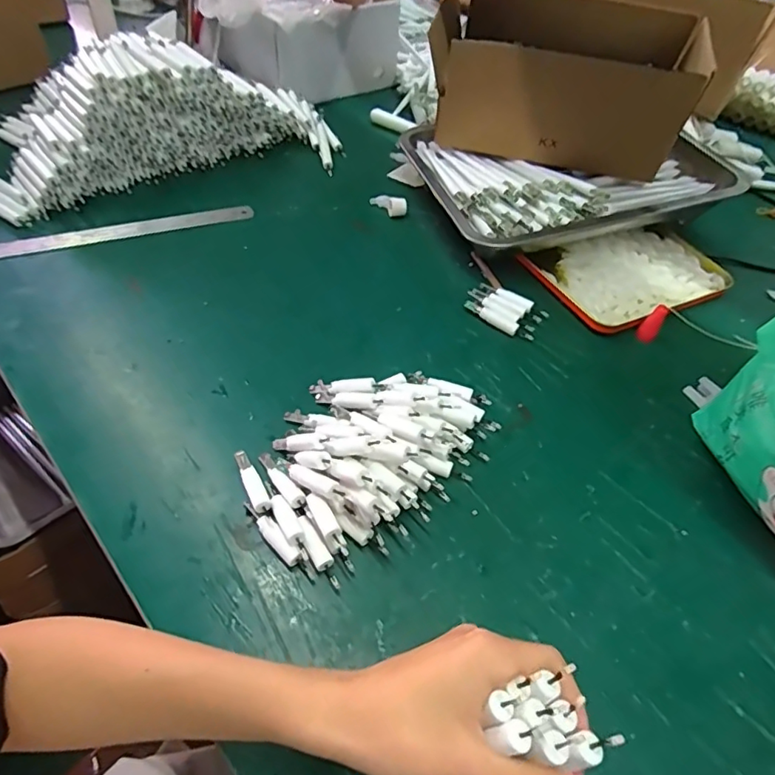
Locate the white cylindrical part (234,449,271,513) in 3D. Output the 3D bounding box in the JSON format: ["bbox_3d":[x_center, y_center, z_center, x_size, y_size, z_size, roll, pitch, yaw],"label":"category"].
[{"bbox_3d":[-0.103,0.071,0.409,0.013,0.011,0.059,-21,55,-20],"label":"white cylindrical part"}]

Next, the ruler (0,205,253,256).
[{"bbox_3d":[-0.321,-0.173,0.611,0.329,0.007,0.022,-15,53,-15],"label":"ruler"}]

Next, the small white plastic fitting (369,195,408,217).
[{"bbox_3d":[0.000,-0.229,0.671,0.049,0.020,0.017,32,55,21],"label":"small white plastic fitting"}]

